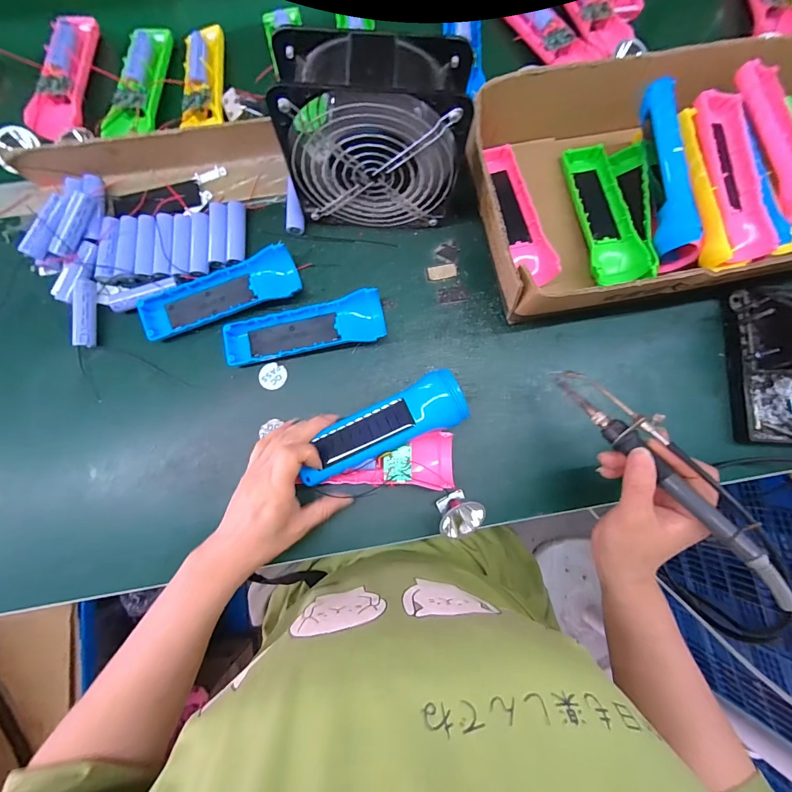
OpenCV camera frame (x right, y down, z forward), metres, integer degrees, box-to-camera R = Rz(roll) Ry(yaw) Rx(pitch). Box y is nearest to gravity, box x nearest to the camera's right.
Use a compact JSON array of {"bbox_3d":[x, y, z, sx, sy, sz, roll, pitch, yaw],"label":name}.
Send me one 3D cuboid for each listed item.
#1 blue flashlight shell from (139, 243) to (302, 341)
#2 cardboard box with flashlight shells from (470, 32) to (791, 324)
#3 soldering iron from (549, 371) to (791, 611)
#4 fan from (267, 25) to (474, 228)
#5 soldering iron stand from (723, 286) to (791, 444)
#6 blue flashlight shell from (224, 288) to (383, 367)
[{"bbox_3d":[-0.175,-0.102,0.371,0.156,0.020,0.045,-22,84,-4],"label":"blue flashlight shell"},{"bbox_3d":[0.288,-0.214,0.362,0.418,0.086,0.220,-10,84,-3],"label":"cardboard box with flashlight shells"},{"bbox_3d":[0.197,0.047,0.274,0.029,0.023,0.204,-30,57,-5],"label":"soldering iron"},{"bbox_3d":[-0.017,-0.219,0.327,0.147,0.150,0.064,4,81,0],"label":"fan"},{"bbox_3d":[0.378,-0.034,0.347,0.076,0.073,0.154,3,81,0],"label":"soldering iron stand"},{"bbox_3d":[-0.090,-0.065,0.368,0.156,0.023,0.045,-13,84,-3],"label":"blue flashlight shell"}]

